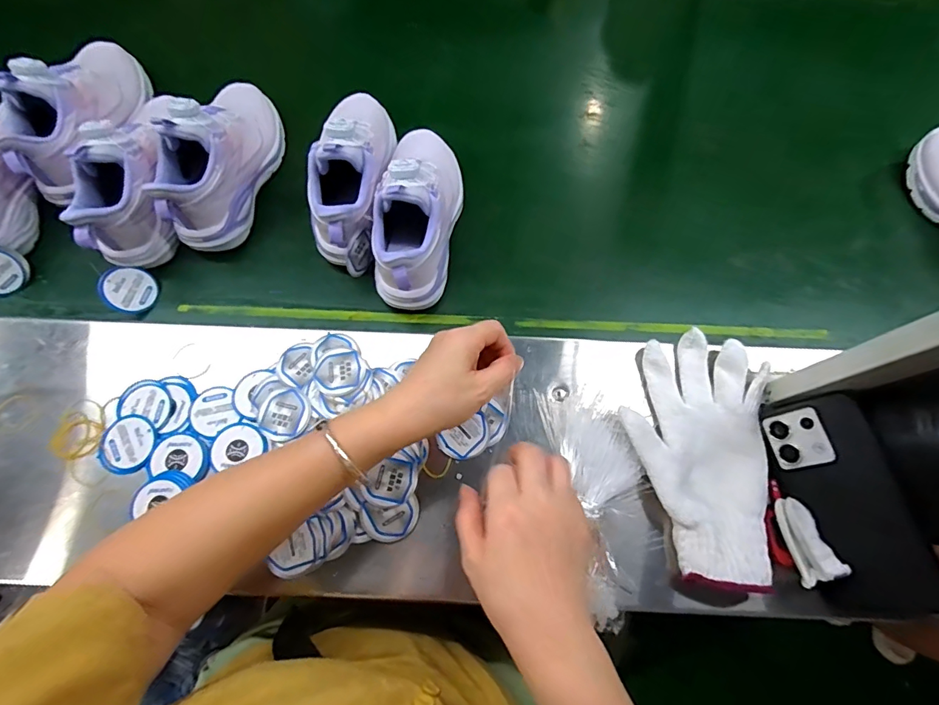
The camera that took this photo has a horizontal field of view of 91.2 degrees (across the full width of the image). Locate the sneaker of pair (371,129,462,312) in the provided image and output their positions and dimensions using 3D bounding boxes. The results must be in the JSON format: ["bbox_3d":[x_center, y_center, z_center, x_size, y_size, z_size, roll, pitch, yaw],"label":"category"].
[{"bbox_3d":[-0.053,-0.150,0.464,0.077,0.099,0.195,10,72,1],"label":"sneaker of pair"}]

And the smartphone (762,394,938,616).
[{"bbox_3d":[0.302,0.120,0.370,0.010,0.078,0.167,2,68,-42],"label":"smartphone"}]

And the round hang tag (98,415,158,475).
[{"bbox_3d":[-0.303,0.081,0.409,0.047,0.007,0.048,0,75,-2],"label":"round hang tag"}]

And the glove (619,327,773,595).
[{"bbox_3d":[0.200,0.085,0.404,0.122,0.022,0.210,7,71,0],"label":"glove"}]

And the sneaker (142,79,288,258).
[{"bbox_3d":[-0.262,-0.213,0.480,0.070,0.097,0.199,12,72,2],"label":"sneaker"}]

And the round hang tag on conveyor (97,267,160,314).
[{"bbox_3d":[-0.347,-0.064,0.472,0.004,0.051,0.046,-1,92,35],"label":"round hang tag on conveyor"}]

